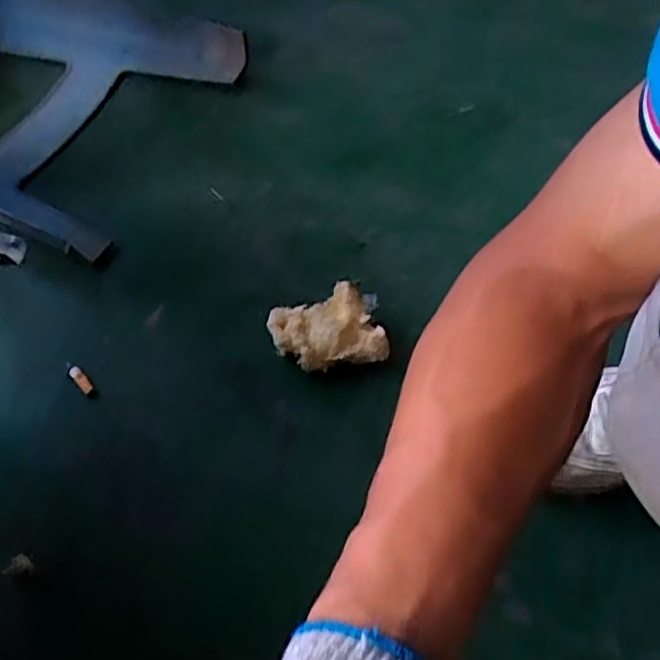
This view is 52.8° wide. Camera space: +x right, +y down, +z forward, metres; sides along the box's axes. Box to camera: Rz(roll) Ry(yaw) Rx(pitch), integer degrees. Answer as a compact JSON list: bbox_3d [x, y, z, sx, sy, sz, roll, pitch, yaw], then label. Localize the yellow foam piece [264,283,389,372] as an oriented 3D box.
[{"bbox_3d":[-0.003,0.000,0.627,0.105,0.039,0.072,-10,58,-5],"label":"yellow foam piece"}]

